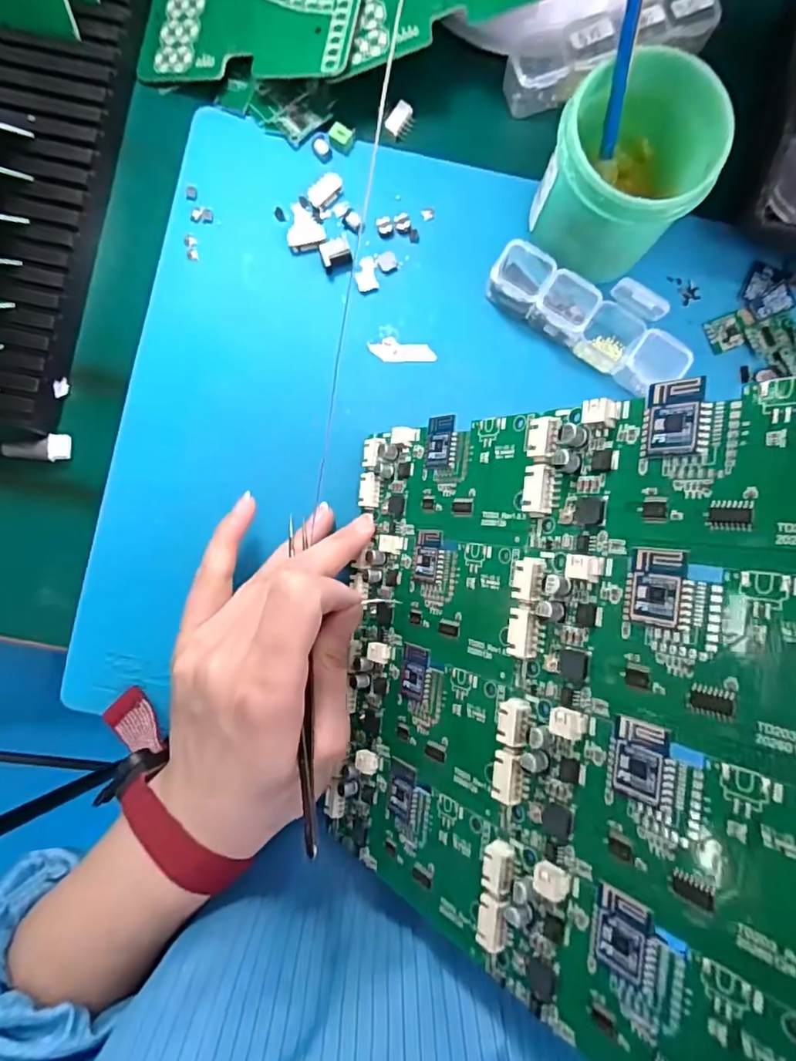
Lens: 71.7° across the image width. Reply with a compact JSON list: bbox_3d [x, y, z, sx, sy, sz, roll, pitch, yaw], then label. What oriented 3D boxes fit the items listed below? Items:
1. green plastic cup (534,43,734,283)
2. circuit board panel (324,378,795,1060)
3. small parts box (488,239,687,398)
[{"bbox_3d":[0.093,-0.147,0.237,0.061,0.069,0.069,19,89,0],"label":"green plastic cup"},{"bbox_3d":[0.040,0.053,0.182,0.007,0.188,0.186,7,89,-39],"label":"circuit board panel"},{"bbox_3d":[0.089,-0.098,0.250,0.096,0.042,0.029,35,89,0],"label":"small parts box"}]

